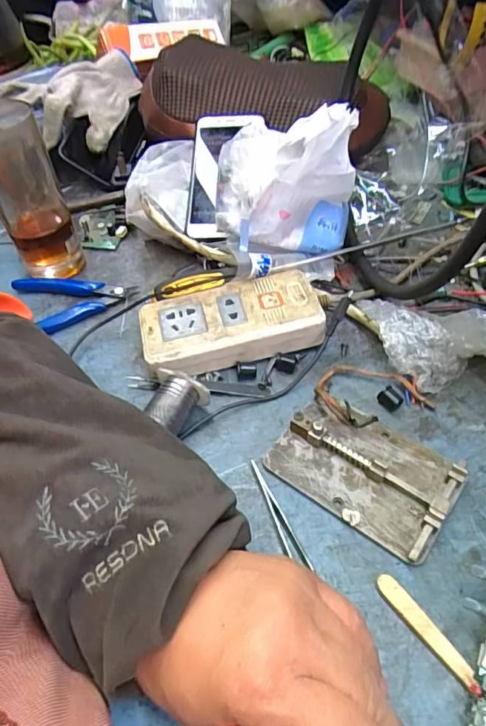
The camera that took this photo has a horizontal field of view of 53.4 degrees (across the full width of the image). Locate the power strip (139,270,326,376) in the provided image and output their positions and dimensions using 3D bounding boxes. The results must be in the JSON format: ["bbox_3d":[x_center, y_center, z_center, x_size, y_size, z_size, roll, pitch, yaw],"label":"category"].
[{"bbox_3d":[-0.009,-0.029,0.406,0.147,0.036,0.071,-14,50,-6],"label":"power strip"}]

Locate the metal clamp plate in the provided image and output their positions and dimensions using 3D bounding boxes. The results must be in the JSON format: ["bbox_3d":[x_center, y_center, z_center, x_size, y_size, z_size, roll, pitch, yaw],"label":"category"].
[{"bbox_3d":[0.082,0.071,0.329,0.119,0.020,0.076,28,58,26],"label":"metal clamp plate"}]

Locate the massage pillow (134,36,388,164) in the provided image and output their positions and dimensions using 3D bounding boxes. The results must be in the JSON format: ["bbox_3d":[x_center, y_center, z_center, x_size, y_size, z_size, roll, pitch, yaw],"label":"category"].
[{"bbox_3d":[0.022,-0.293,0.535,0.272,0.084,0.095,2,50,6],"label":"massage pillow"}]

